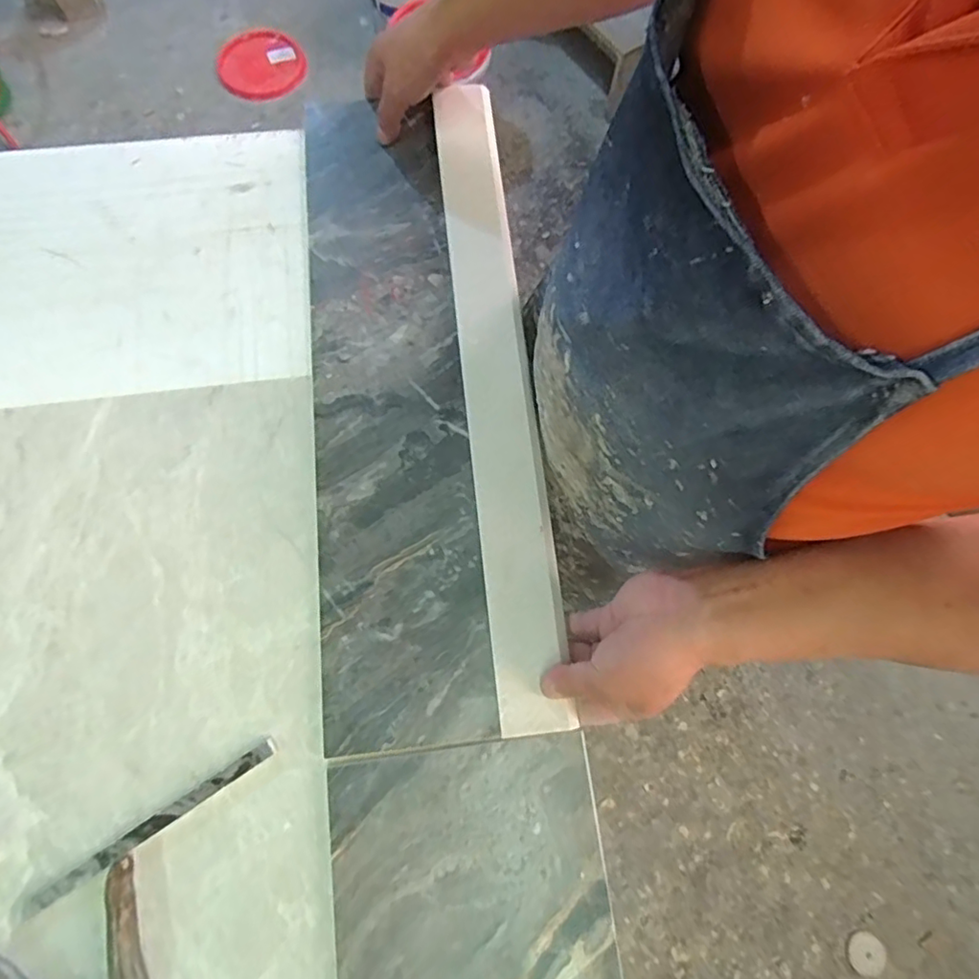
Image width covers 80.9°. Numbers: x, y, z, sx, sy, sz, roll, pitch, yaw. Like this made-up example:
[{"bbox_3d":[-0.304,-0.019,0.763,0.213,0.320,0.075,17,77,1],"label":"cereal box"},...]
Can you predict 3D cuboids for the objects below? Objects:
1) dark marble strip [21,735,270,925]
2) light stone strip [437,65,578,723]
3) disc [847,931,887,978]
[{"bbox_3d":[-0.241,0.240,0.411,0.189,0.008,0.013,-32,77,-10],"label":"dark marble strip"},{"bbox_3d":[0.006,-0.112,0.509,0.053,0.010,0.609,-5,75,-3],"label":"light stone strip"},{"bbox_3d":[0.752,0.925,1.145,0.073,0.008,0.068,-5,52,7],"label":"disc"}]

